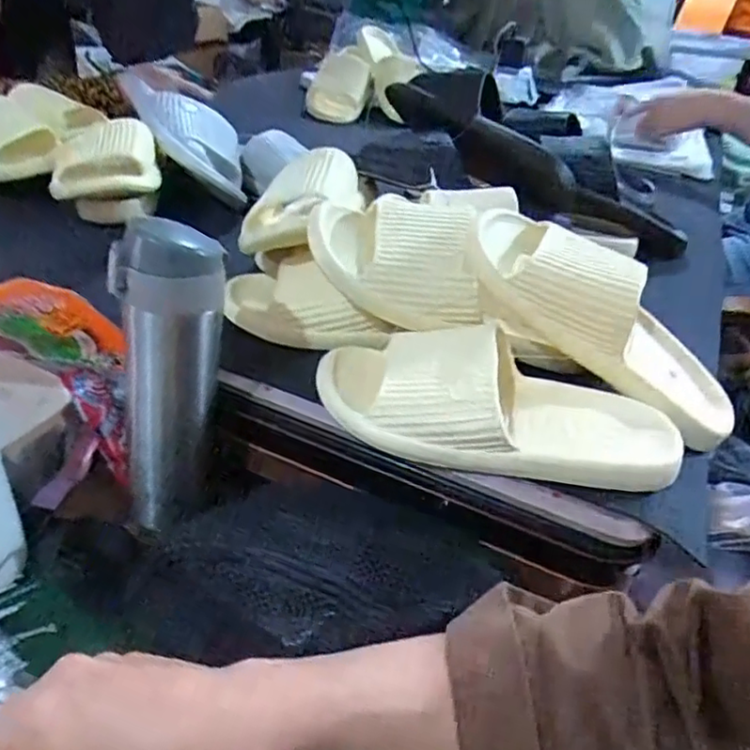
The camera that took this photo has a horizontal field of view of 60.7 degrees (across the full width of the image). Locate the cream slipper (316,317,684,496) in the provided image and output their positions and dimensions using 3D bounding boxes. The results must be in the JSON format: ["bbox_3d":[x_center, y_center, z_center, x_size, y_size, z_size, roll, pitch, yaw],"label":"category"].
[{"bbox_3d":[0.087,0.014,0.450,0.253,0.062,0.107,8,34,1],"label":"cream slipper"}]

